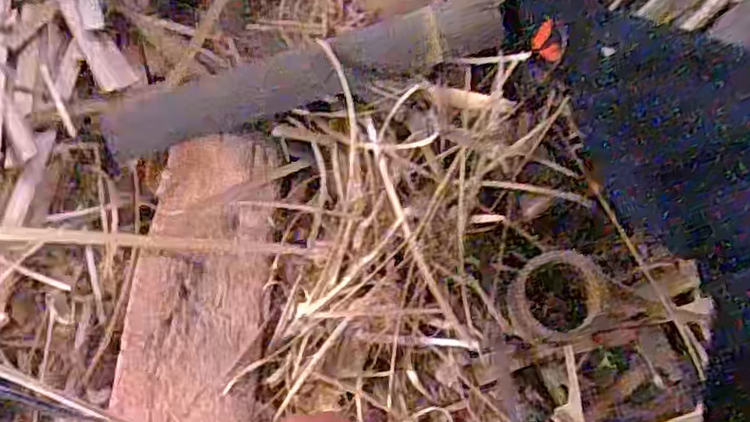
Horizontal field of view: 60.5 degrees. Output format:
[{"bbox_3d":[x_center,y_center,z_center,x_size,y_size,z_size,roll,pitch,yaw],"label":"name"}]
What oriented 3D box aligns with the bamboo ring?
[{"bbox_3d":[0.158,0.073,0.556,0.083,0.020,0.073,-12,70,-3],"label":"bamboo ring"}]

